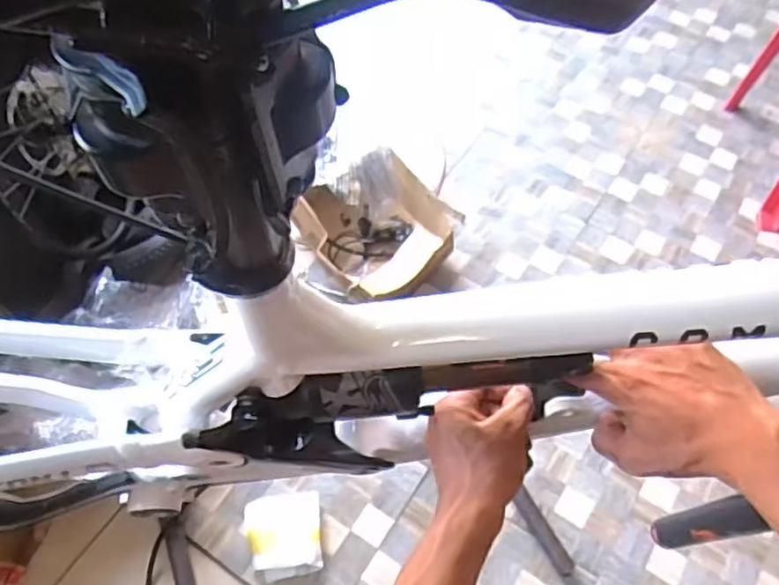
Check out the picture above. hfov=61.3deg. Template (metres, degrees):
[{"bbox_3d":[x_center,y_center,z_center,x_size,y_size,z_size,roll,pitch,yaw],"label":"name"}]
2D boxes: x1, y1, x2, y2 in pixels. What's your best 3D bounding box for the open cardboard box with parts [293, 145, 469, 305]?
[{"bbox_3d":[-0.026,-0.164,1.647,0.328,0.166,0.354,-34,65,-19],"label":"open cardboard box with parts"}]

